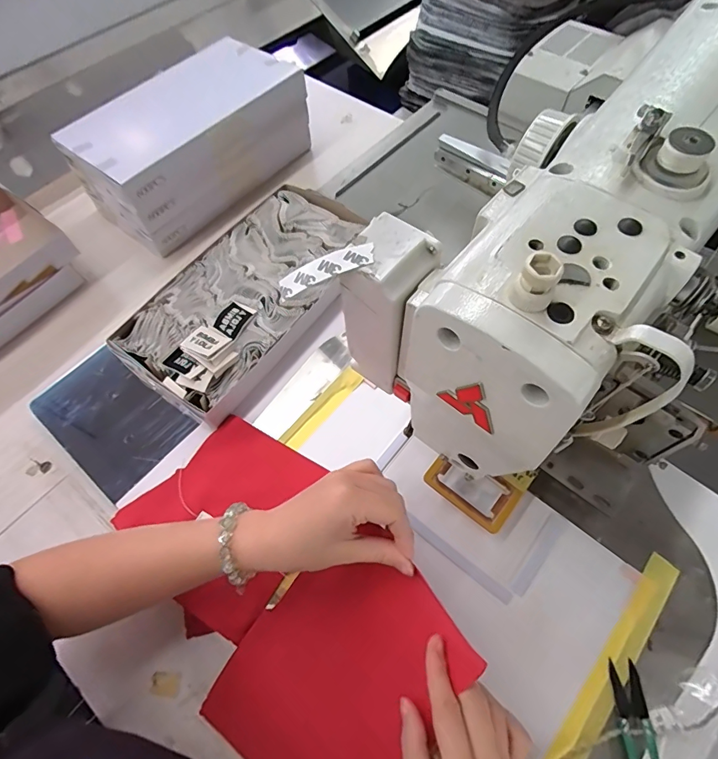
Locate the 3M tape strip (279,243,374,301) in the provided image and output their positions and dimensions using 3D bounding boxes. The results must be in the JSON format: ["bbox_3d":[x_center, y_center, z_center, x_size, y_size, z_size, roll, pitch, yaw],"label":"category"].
[{"bbox_3d":[-0.019,-0.063,0.248,0.056,0.006,0.014,-22,63,8],"label":"3M tape strip"}]

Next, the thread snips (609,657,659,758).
[{"bbox_3d":[0.212,0.273,0.326,0.023,0.012,0.102,-1,62,1],"label":"thread snips"}]

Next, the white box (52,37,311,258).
[{"bbox_3d":[-0.234,-0.340,0.642,0.168,0.138,0.312,35,69,18],"label":"white box"}]

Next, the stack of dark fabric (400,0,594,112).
[{"bbox_3d":[0.262,-0.686,0.853,0.294,0.199,0.250,-40,68,-18],"label":"stack of dark fabric"}]

